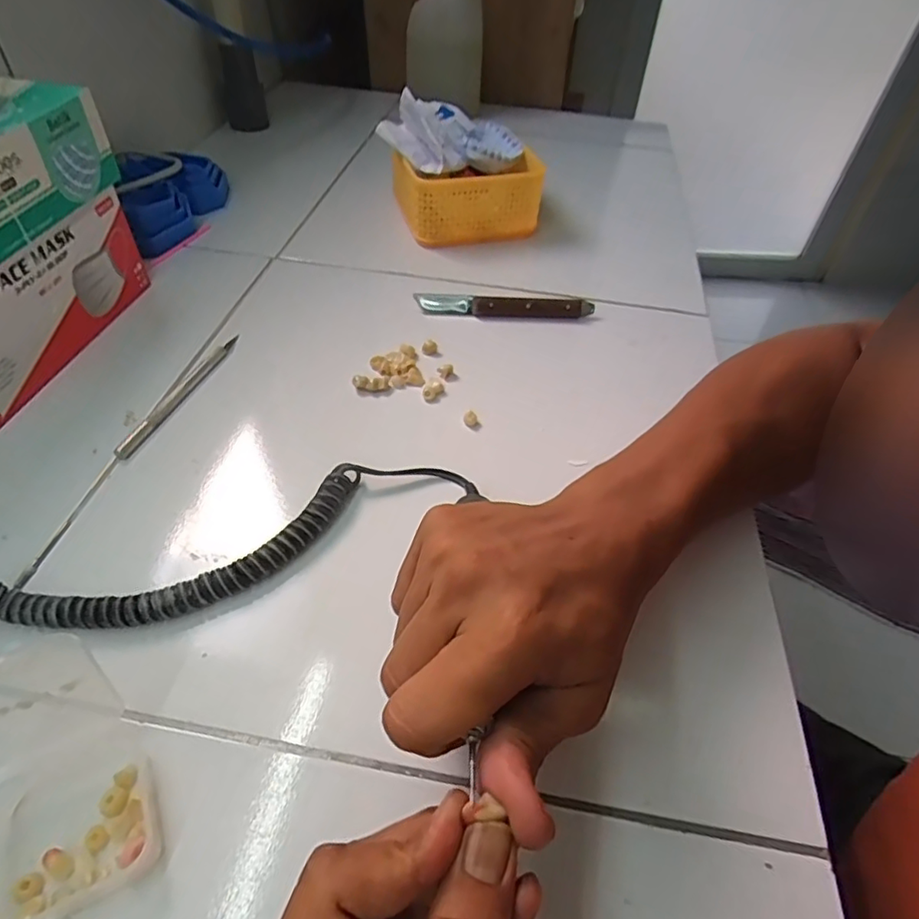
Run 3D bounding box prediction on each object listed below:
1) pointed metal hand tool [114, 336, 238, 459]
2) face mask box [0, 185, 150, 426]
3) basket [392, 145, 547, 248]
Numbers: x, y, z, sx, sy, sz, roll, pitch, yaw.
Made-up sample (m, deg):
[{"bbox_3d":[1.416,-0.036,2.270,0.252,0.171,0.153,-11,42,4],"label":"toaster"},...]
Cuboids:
[{"bbox_3d":[-0.197,-0.050,0.412,0.012,0.008,0.130,14,49,10],"label":"pointed metal hand tool"},{"bbox_3d":[-0.326,-0.113,0.407,0.095,0.083,0.208,12,48,8],"label":"face mask box"},{"bbox_3d":[0.007,-0.255,0.567,0.135,0.070,0.077,-11,50,-13],"label":"basket"}]

